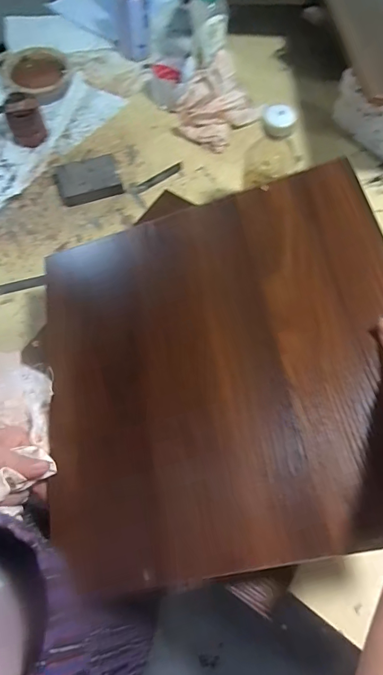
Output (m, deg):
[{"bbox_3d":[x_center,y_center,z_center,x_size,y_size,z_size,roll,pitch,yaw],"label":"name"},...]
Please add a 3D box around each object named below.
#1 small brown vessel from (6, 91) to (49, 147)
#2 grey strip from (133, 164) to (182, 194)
[{"bbox_3d":[-0.303,-0.399,0.761,0.059,0.061,0.072,-27,70,-12],"label":"small brown vessel"},{"bbox_3d":[-0.056,-0.271,0.716,0.091,0.004,0.015,-32,86,-5],"label":"grey strip"}]

